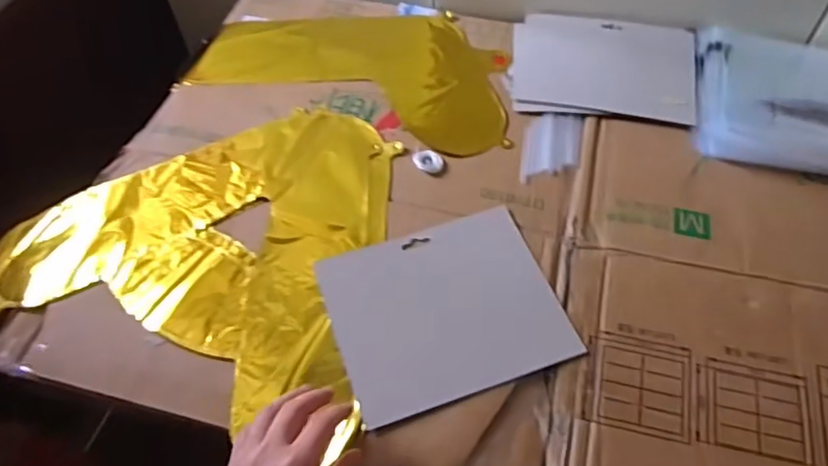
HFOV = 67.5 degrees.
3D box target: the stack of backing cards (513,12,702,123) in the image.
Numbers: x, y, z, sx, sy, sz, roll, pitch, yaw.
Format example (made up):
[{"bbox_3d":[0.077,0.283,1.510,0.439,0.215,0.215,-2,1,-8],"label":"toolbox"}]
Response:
[{"bbox_3d":[0.222,-0.198,0.727,0.205,0.014,0.172,5,58,4],"label":"stack of backing cards"}]

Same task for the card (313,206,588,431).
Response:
[{"bbox_3d":[0.027,0.065,0.546,0.191,0.008,0.160,-17,60,-10],"label":"card"}]

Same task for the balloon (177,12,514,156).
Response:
[{"bbox_3d":[-0.060,-0.209,0.745,0.375,0.015,0.200,15,59,10],"label":"balloon"}]

